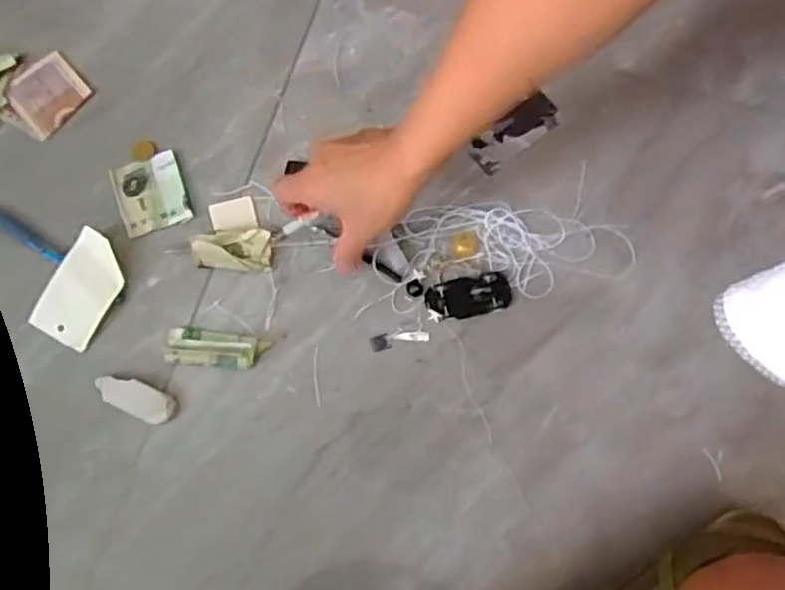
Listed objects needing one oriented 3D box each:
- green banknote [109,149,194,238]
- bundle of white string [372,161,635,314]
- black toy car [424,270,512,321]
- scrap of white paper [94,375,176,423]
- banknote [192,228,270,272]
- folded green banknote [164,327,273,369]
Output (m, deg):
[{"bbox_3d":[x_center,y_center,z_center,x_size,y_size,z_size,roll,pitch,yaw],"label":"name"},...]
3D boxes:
[{"bbox_3d":[-0.198,-0.083,0.551,0.055,0.007,0.064,-20,78,-5],"label":"green banknote"},{"bbox_3d":[0.087,-0.040,0.540,0.198,0.011,0.087,-14,77,-4],"label":"bundle of white string"},{"bbox_3d":[0.061,0.001,0.528,0.066,0.013,0.031,-13,77,-3],"label":"black toy car"},{"bbox_3d":[-0.194,0.077,0.509,0.058,0.017,0.023,22,77,5],"label":"scrap of white paper"},{"bbox_3d":[-0.126,-0.038,0.529,0.059,0.027,0.031,-1,77,-1],"label":"banknote"},{"bbox_3d":[-0.136,0.040,0.515,0.076,0.021,0.030,5,77,1],"label":"folded green banknote"}]

